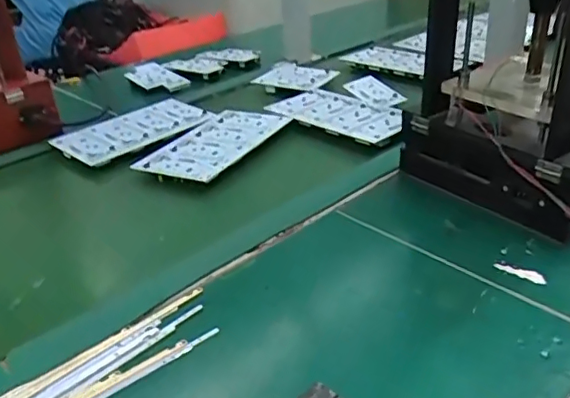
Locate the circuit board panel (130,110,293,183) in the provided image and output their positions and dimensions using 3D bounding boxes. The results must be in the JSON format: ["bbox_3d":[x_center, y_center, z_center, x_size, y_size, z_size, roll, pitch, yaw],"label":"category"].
[{"bbox_3d":[-0.097,-0.080,0.782,0.121,0.008,0.211,15,39,31],"label":"circuit board panel"}]

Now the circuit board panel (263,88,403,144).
[{"bbox_3d":[0.082,-0.132,0.853,0.210,0.013,0.116,21,43,34],"label":"circuit board panel"}]

